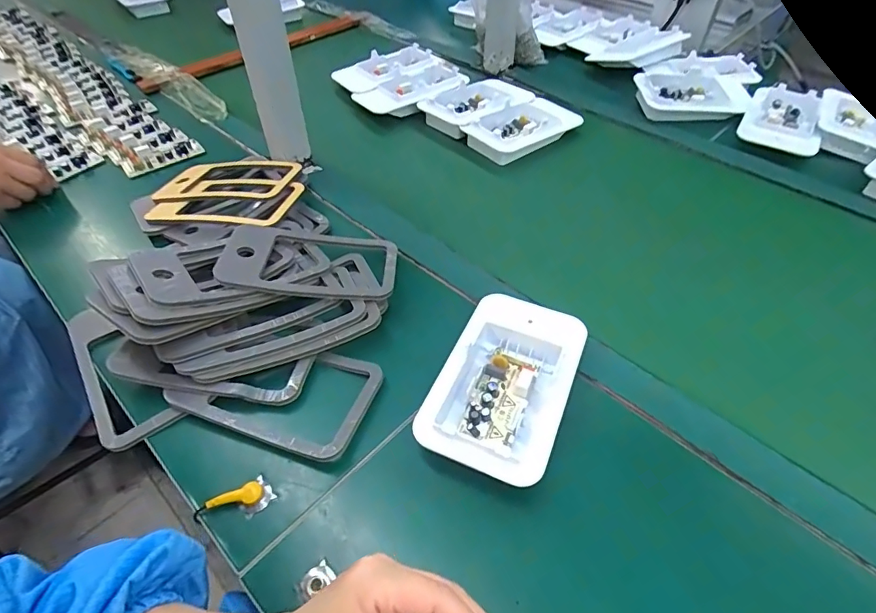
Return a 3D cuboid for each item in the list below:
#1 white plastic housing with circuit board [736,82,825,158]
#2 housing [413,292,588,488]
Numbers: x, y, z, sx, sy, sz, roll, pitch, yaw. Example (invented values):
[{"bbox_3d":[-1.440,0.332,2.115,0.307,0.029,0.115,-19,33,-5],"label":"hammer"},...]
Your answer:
[{"bbox_3d":[0.509,-0.278,0.709,0.100,0.028,0.160,24,53,20],"label":"white plastic housing with circuit board"},{"bbox_3d":[0.059,0.062,0.400,0.100,0.033,0.170,19,51,16],"label":"housing"}]

